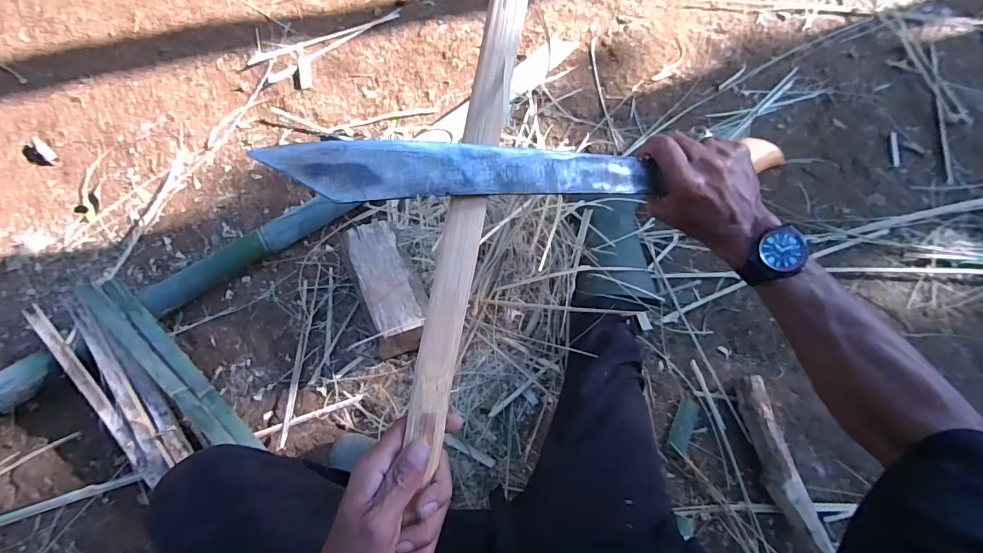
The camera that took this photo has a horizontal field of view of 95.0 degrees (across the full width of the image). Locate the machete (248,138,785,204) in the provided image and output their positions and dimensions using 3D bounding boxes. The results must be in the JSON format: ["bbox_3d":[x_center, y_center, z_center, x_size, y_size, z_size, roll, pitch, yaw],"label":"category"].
[{"bbox_3d":[0.065,-0.086,0.359,0.435,0.017,0.043,-5,63,-21],"label":"machete"}]

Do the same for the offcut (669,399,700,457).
[{"bbox_3d":[0.369,0.284,0.861,0.034,0.012,0.104,25,69,13],"label":"offcut"}]

